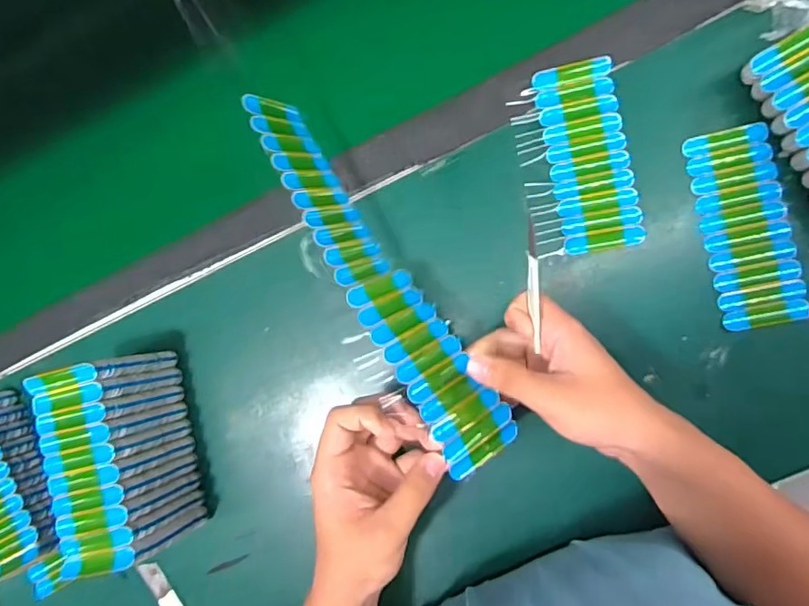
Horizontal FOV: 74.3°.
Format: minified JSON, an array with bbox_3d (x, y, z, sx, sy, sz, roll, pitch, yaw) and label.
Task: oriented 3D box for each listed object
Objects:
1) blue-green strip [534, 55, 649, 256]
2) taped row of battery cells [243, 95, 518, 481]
[{"bbox_3d":[0.150,-0.119,0.433,0.063,0.009,0.151,-11,86,9],"label":"blue-green strip"},{"bbox_3d":[-0.023,-0.020,0.393,0.026,0.060,0.308,-40,80,43],"label":"taped row of battery cells"}]

